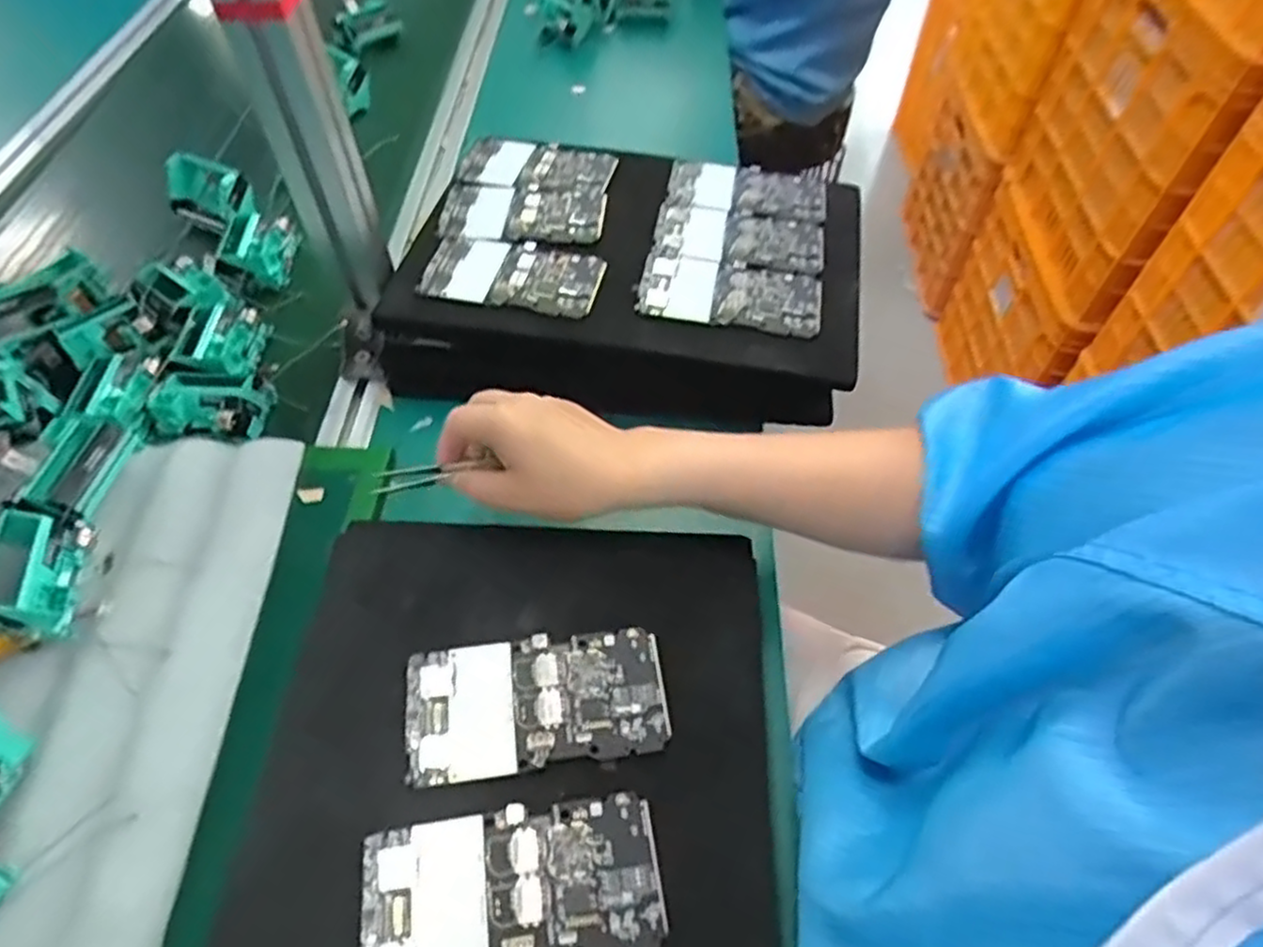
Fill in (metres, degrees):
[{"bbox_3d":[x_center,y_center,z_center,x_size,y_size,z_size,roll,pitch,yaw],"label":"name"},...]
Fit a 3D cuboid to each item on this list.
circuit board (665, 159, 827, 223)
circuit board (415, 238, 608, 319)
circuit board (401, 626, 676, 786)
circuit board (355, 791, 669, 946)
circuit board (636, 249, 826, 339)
[{"bbox_3d":[0.099,-0.243,0.621,0.132,0.012,0.066,11,59,5],"label":"circuit board"},{"bbox_3d":[-0.088,-0.153,0.551,0.129,0.007,0.068,12,59,6],"label":"circuit board"},{"bbox_3d":[-0.048,0.116,0.370,0.128,0.005,0.065,-5,59,-5],"label":"circuit board"},{"bbox_3d":[-0.053,0.185,0.322,0.129,0.006,0.065,-7,59,-6],"label":"circuit board"},{"bbox_3d":[0.073,-0.133,0.542,0.133,0.006,0.070,13,59,6],"label":"circuit board"}]

